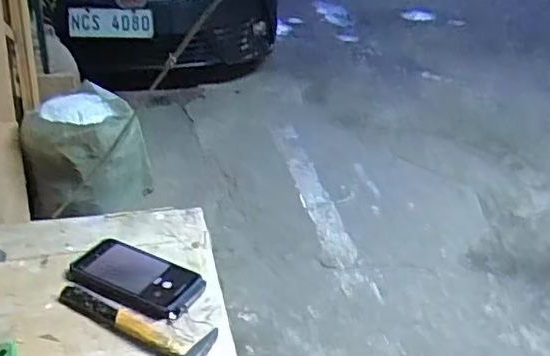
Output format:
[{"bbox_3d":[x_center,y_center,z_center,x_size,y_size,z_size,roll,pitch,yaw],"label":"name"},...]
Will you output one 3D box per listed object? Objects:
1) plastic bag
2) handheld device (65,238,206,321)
[{"bbox_3d":[-0.527,-0.059,1.691,0.305,0.297,0.250,-13,36,-26],"label":"plastic bag"},{"bbox_3d":[-0.180,0.124,0.778,0.177,0.025,0.095,18,34,20],"label":"handheld device"}]

